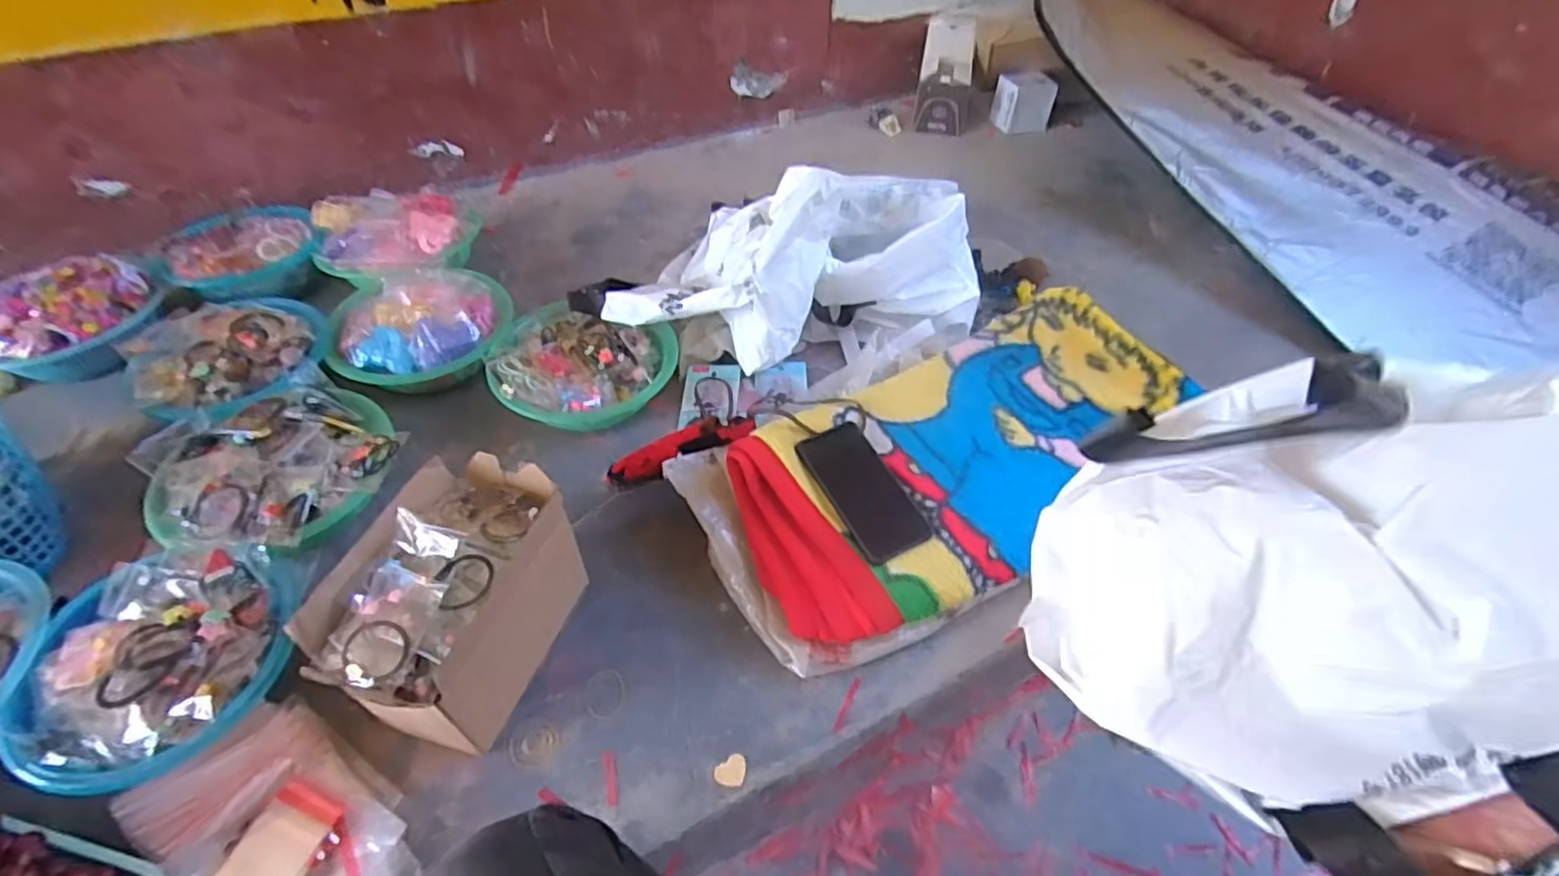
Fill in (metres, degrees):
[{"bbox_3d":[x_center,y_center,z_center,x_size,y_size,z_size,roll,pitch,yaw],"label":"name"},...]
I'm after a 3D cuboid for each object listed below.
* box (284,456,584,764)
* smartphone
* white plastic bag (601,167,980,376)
[{"bbox_3d":[-0.289,0.160,0.640,0.134,0.180,0.232,17,50,14],"label":"box"},{"bbox_3d":[0.087,0.057,0.751,0.079,0.016,0.162,-23,63,-21],"label":"smartphone"},{"bbox_3d":[0.027,-0.274,0.965,0.502,0.203,0.339,-3,48,-3],"label":"white plastic bag"}]

